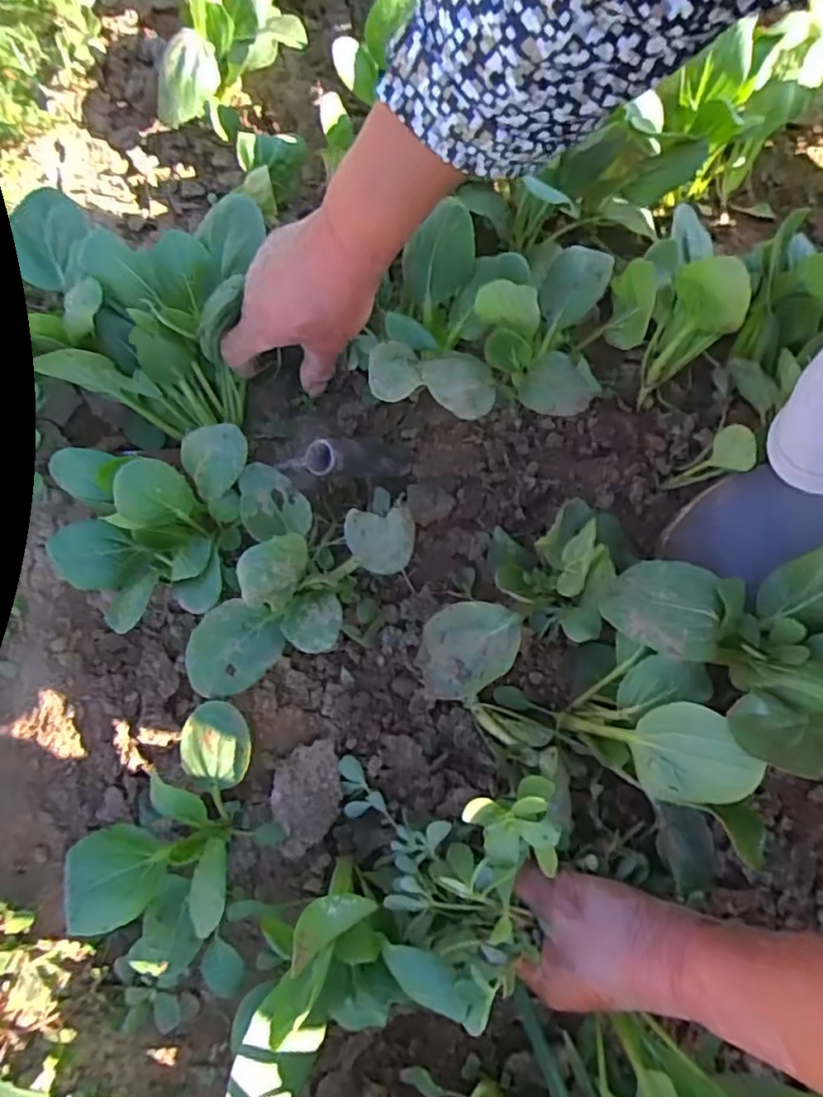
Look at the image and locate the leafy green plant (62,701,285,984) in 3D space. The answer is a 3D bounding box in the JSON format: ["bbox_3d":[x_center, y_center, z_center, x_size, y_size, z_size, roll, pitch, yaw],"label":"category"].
[{"bbox_3d":[-0.133,0.179,0.381,0.093,0.090,0.148,35,78,10],"label":"leafy green plant"}]

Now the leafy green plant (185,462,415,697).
[{"bbox_3d":[-0.071,0.032,0.406,0.116,0.093,0.144,14,75,5],"label":"leafy green plant"}]

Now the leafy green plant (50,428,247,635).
[{"bbox_3d":[-0.164,-0.006,0.410,0.134,0.113,0.117,-5,75,-1],"label":"leafy green plant"}]

